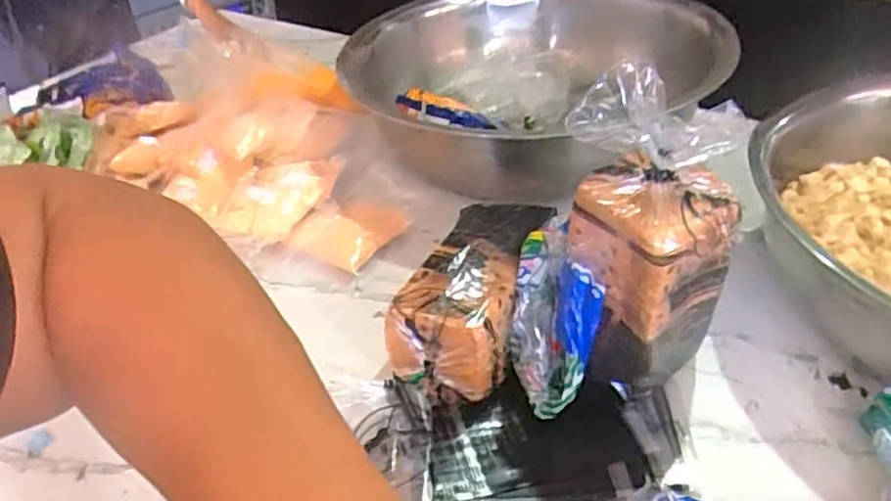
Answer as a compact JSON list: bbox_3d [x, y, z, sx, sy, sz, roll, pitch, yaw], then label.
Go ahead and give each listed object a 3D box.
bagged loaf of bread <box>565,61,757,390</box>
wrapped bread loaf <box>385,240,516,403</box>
[{"bbox_3d":[0.187,-0.013,0.606,0.134,0.305,0.110,20,43,26],"label":"bagged loaf of bread"},{"bbox_3d":[0.008,0.073,0.702,0.123,0.105,0.143,6,38,10],"label":"wrapped bread loaf"}]

